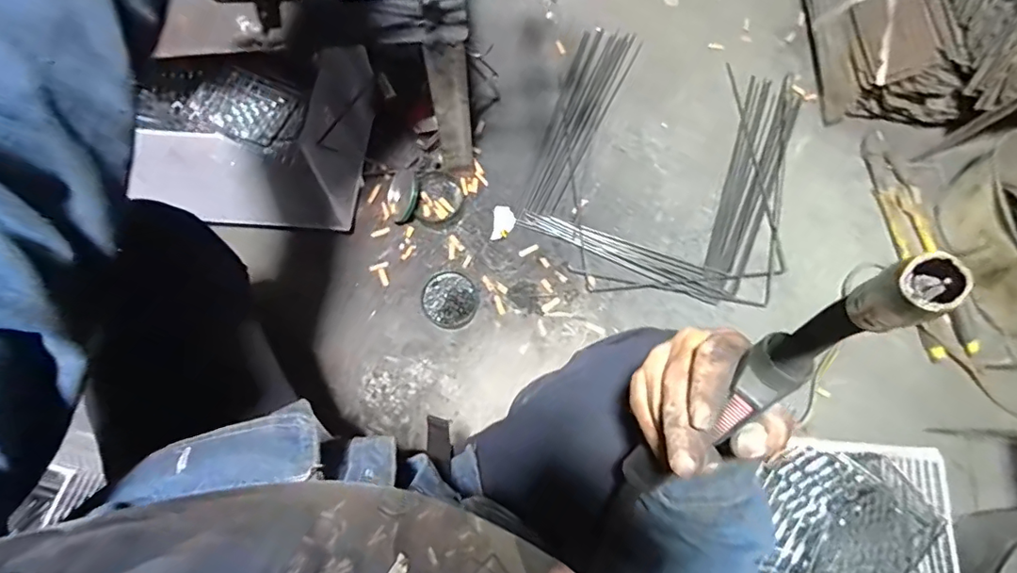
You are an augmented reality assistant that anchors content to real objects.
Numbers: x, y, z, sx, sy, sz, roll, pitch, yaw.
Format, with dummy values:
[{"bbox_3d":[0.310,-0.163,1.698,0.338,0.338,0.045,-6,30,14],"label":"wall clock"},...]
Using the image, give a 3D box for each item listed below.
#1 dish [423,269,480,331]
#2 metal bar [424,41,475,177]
[{"bbox_3d":[-0.098,0.024,0.900,0.090,0.040,0.094,0,76,-1],"label":"dish"},{"bbox_3d":[-0.083,-0.247,0.786,0.057,0.351,0.033,-15,77,-4],"label":"metal bar"}]

